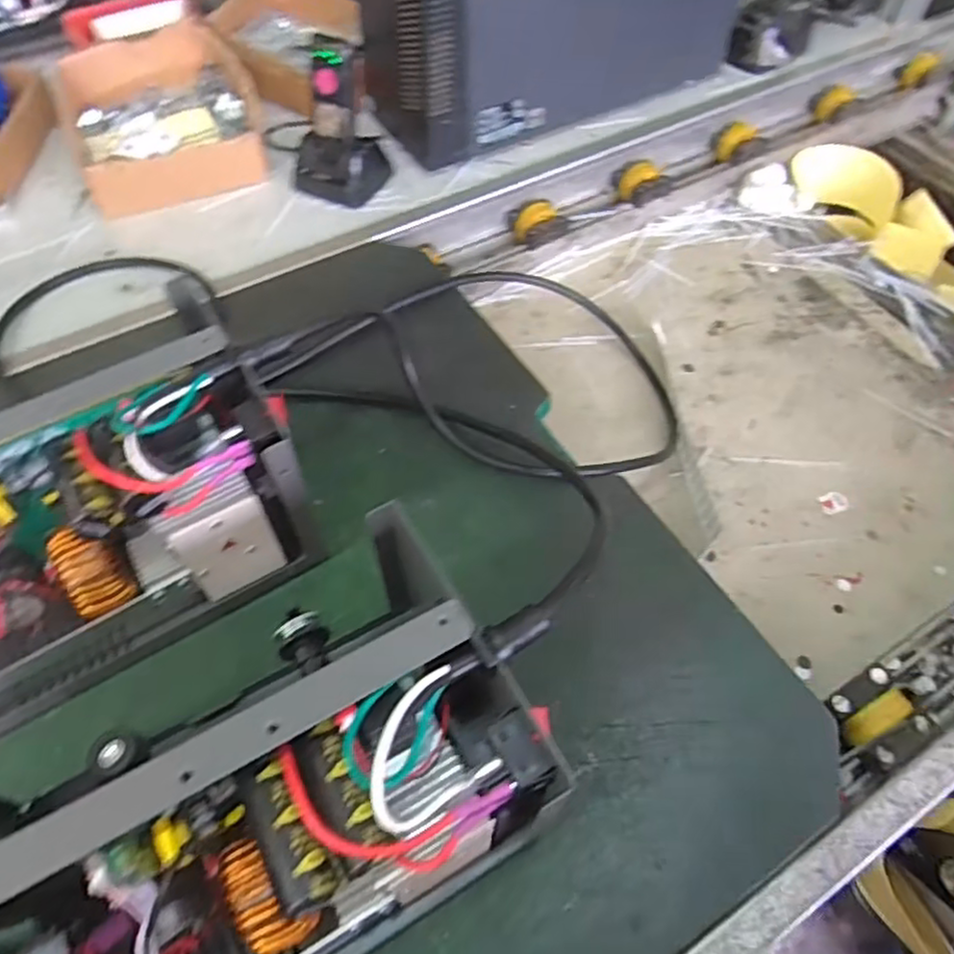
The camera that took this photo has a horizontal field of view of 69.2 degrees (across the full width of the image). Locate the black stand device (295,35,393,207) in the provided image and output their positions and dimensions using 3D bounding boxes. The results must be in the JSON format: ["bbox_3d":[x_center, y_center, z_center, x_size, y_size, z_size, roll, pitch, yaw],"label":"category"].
[{"bbox_3d":[-0.135,-0.351,0.685,0.078,0.135,0.082,34,62,20],"label":"black stand device"}]

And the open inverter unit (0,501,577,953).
[{"bbox_3d":[-0.100,0.156,0.319,0.227,0.155,0.134,-30,62,-22],"label":"open inverter unit"}]

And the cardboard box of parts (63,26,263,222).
[{"bbox_3d":[-0.347,-0.396,0.761,0.191,0.067,0.234,-20,58,-13],"label":"cardboard box of parts"}]

